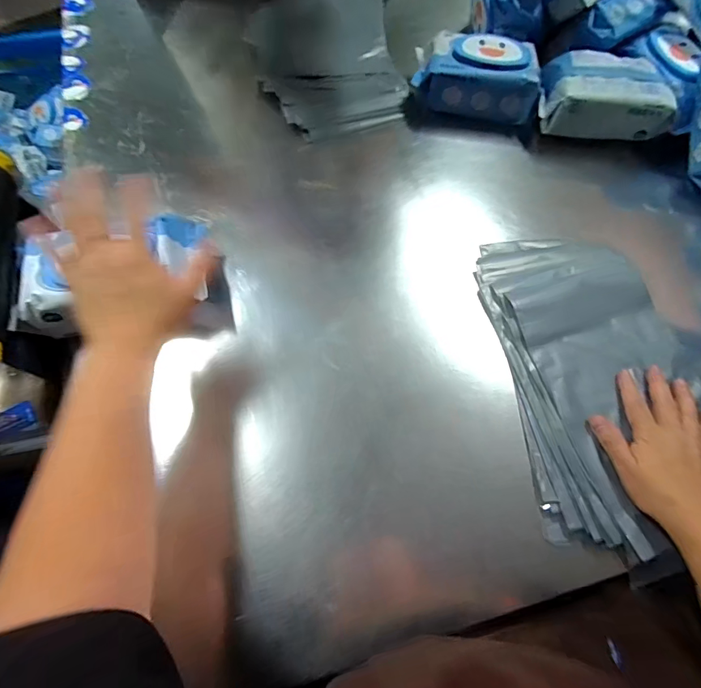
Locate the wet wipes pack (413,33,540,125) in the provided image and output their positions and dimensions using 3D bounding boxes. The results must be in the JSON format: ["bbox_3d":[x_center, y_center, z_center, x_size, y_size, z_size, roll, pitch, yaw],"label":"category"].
[{"bbox_3d":[0.193,-0.406,0.607,0.185,0.072,0.090,12,67,3],"label":"wet wipes pack"}]

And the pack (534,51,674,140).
[{"bbox_3d":[0.375,-0.362,0.586,0.183,0.067,0.092,7,67,1],"label":"pack"}]

